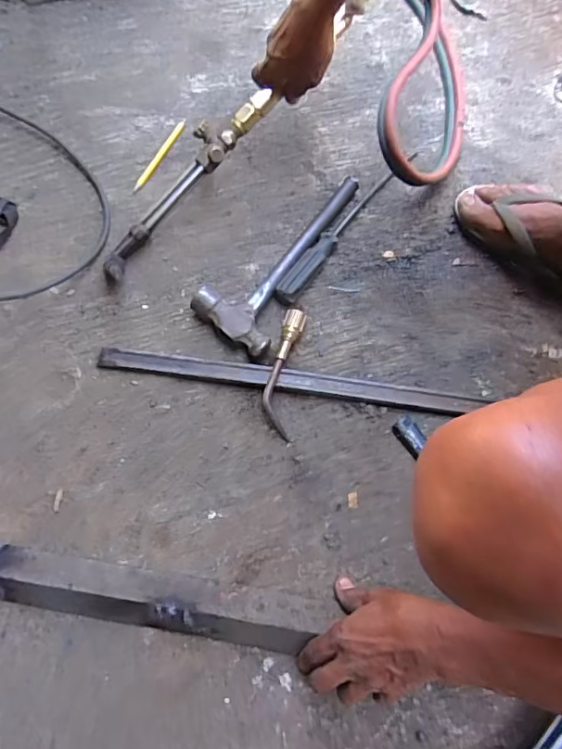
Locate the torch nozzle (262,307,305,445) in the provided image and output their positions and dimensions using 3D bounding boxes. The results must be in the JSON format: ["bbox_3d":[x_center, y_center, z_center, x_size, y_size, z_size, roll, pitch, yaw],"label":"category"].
[{"bbox_3d":[0.003,-0.002,0.631,0.033,0.025,0.152,9,76,4],"label":"torch nozzle"}]

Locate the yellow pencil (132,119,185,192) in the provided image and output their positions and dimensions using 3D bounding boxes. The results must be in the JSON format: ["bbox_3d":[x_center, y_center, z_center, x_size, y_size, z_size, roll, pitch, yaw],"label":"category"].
[{"bbox_3d":[-0.165,-0.297,0.722,0.011,0.007,0.121,27,78,8],"label":"yellow pencil"}]

